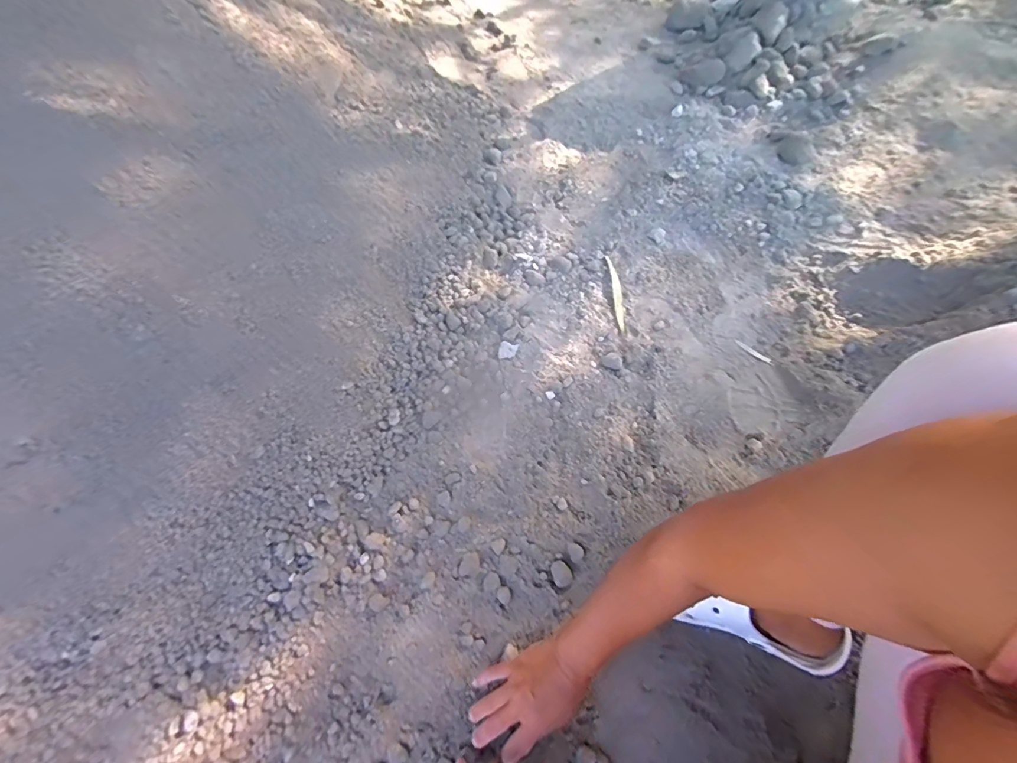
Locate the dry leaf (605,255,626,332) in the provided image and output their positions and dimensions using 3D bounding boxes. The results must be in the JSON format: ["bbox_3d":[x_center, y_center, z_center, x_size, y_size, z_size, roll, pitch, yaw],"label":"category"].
[{"bbox_3d":[0.199,-0.164,0.789,0.019,0.005,0.157,-2,64,-3],"label":"dry leaf"}]

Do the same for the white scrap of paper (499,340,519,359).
[{"bbox_3d":[0.000,-0.051,0.719,0.033,0.004,0.033,5,74,-19],"label":"white scrap of paper"}]

